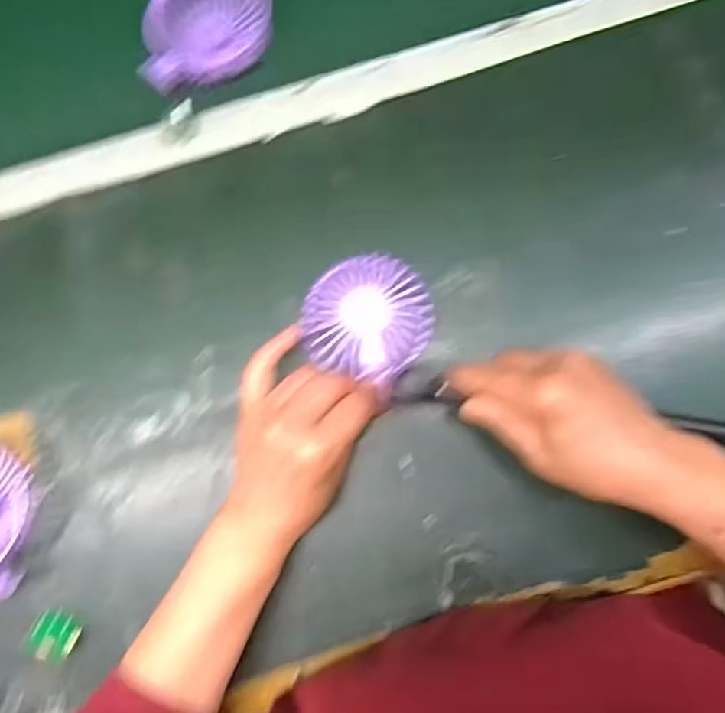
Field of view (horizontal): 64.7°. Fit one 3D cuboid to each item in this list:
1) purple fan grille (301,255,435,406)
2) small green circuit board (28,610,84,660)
[{"bbox_3d":[0.004,-0.026,0.401,0.085,0.029,0.087,35,84,7],"label":"purple fan grille"},{"bbox_3d":[-0.214,0.194,0.398,0.032,0.015,0.028,15,82,4],"label":"small green circuit board"}]

